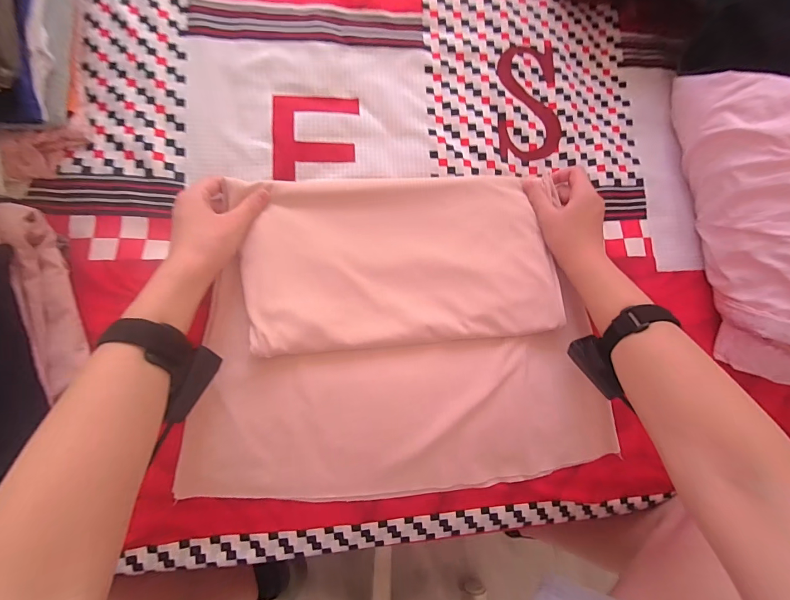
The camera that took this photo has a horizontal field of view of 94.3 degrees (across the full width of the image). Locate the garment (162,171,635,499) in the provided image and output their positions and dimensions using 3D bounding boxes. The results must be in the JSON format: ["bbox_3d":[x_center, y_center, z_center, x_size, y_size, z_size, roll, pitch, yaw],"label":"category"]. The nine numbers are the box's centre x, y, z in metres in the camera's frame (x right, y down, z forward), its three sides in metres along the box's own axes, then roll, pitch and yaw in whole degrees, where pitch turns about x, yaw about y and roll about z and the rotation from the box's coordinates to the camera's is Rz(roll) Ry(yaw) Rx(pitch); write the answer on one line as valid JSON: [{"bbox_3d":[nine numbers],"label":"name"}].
[{"bbox_3d":[0.015,0.037,0.429,0.459,0.036,0.363,-1,84,-7],"label":"garment"}]

